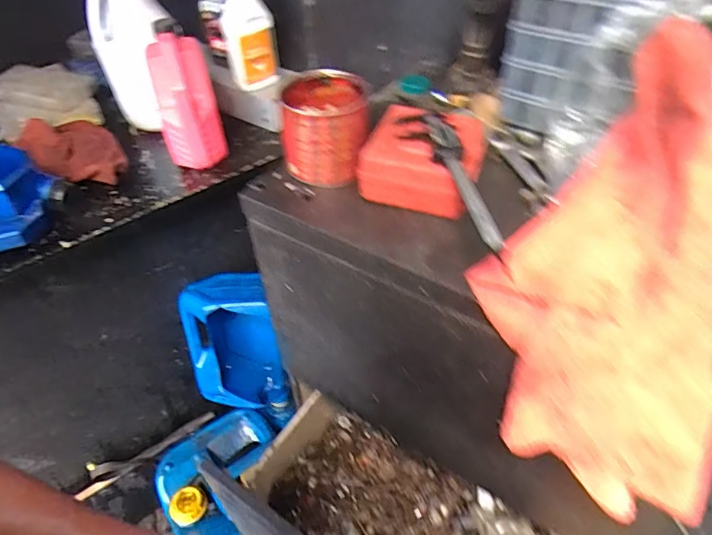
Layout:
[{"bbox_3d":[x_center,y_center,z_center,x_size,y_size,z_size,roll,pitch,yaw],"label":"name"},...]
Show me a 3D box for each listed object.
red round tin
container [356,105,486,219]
[{"bbox_3d":[-0.035,-0.161,0.543,0.094,0.090,0.102,-2,47,2],"label":"red round tin"},{"bbox_3d":[0.076,-0.124,0.520,0.117,0.047,0.133,15,49,16],"label":"container"}]

